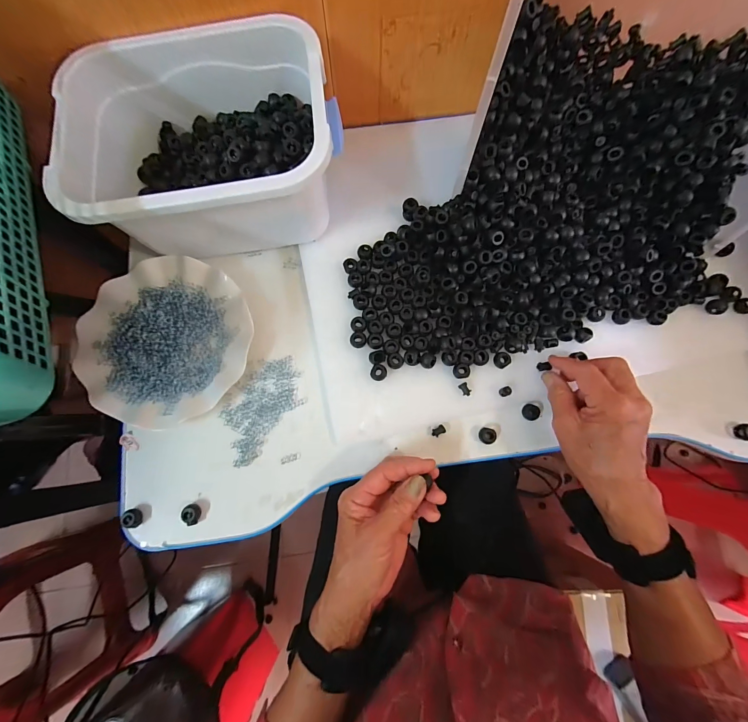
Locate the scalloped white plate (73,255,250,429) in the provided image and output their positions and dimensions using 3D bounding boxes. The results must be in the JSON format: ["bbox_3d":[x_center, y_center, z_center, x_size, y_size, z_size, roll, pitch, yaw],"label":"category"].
[{"bbox_3d":[-0.224,-0.024,0.363,0.174,0.019,0.177,0,77,0],"label":"scalloped white plate"}]

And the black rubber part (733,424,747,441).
[{"bbox_3d":[0.394,0.075,0.356,0.016,0.015,0.017,2,77,1],"label":"black rubber part"}]

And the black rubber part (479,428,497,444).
[{"bbox_3d":[0.120,0.079,0.356,0.017,0.008,0.017,0,77,0],"label":"black rubber part"}]

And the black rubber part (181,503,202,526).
[{"bbox_3d":[-0.183,0.154,0.336,0.017,0.010,0.020,-29,79,-6],"label":"black rubber part"}]

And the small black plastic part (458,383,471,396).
[{"bbox_3d":[0.097,0.031,0.358,0.010,0.007,0.015,-30,79,-6],"label":"small black plastic part"}]

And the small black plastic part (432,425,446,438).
[{"bbox_3d":[0.069,0.075,0.357,0.015,0.007,0.010,-31,79,-6],"label":"small black plastic part"}]

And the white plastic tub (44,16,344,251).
[{"bbox_3d":[-0.165,-0.217,0.354,0.259,0.113,0.198,-13,78,-3],"label":"white plastic tub"}]

